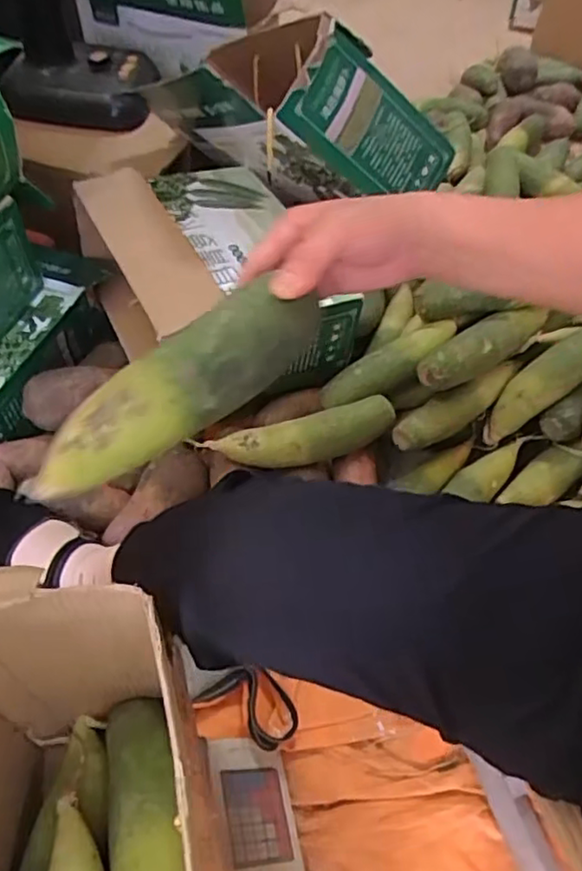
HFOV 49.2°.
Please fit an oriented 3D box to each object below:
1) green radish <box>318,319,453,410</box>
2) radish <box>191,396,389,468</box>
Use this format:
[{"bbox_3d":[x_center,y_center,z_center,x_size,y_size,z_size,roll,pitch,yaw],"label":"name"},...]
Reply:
[{"bbox_3d":[0.129,-0.088,0.829,0.191,0.045,0.048,-31,58,-2],"label":"green radish"},{"bbox_3d":[0.010,0.003,0.781,0.239,0.050,0.050,-14,55,-11],"label":"radish"}]

